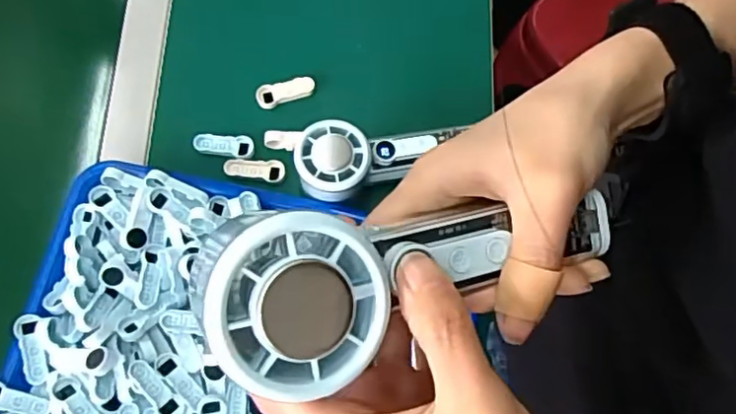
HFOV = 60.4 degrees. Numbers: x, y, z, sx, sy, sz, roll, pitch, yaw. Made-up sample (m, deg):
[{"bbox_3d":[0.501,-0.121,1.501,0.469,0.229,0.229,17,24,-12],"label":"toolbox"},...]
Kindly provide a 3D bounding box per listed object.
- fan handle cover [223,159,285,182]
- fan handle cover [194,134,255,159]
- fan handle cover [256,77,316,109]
[{"bbox_3d":[-0.095,-0.032,0.533,0.051,0.009,0.020,8,74,4],"label":"fan handle cover"},{"bbox_3d":[-0.123,-0.053,0.540,0.051,0.010,0.019,8,74,4],"label":"fan handle cover"},{"bbox_3d":[-0.072,-0.100,0.550,0.051,0.011,0.020,-7,74,0],"label":"fan handle cover"}]

